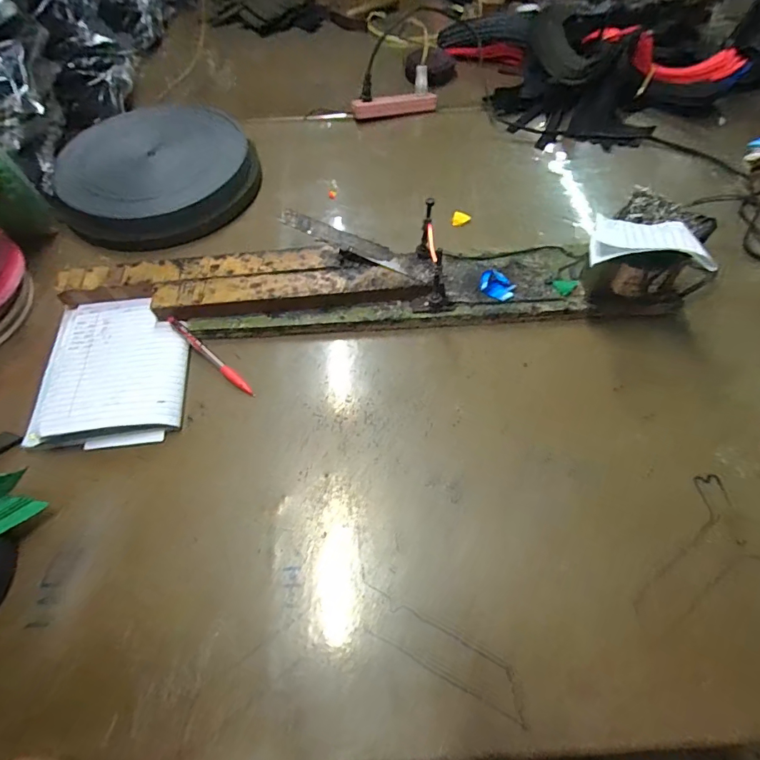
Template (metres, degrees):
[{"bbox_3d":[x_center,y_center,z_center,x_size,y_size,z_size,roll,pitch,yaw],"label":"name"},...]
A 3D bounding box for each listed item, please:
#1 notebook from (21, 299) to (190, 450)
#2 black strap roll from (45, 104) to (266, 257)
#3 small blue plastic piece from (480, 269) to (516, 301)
[{"bbox_3d":[-0.283,-0.012,0.459,0.149,0.033,0.170,-5,59,-2],"label":"notebook"},{"bbox_3d":[-0.309,-0.296,0.607,0.263,0.057,0.255,-10,59,-5],"label":"black strap roll"},{"bbox_3d":[0.136,-0.112,0.504,0.036,0.004,0.048,-26,61,-14],"label":"small blue plastic piece"}]

